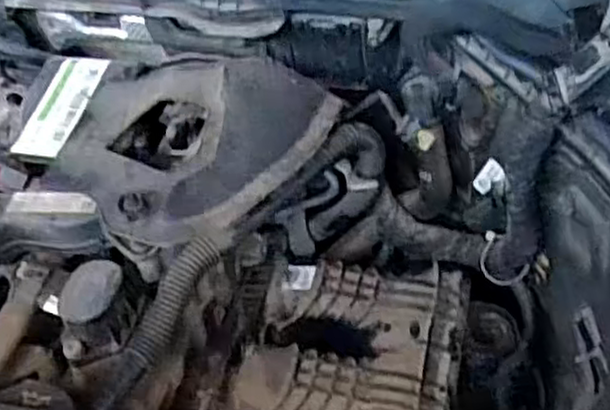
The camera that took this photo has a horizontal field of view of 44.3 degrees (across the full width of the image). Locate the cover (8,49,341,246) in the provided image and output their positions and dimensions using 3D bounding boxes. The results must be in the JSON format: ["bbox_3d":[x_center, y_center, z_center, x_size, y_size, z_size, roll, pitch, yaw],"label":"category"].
[{"bbox_3d":[-0.104,-0.055,0.527,0.218,0.036,0.167,22,54,25],"label":"cover"}]

